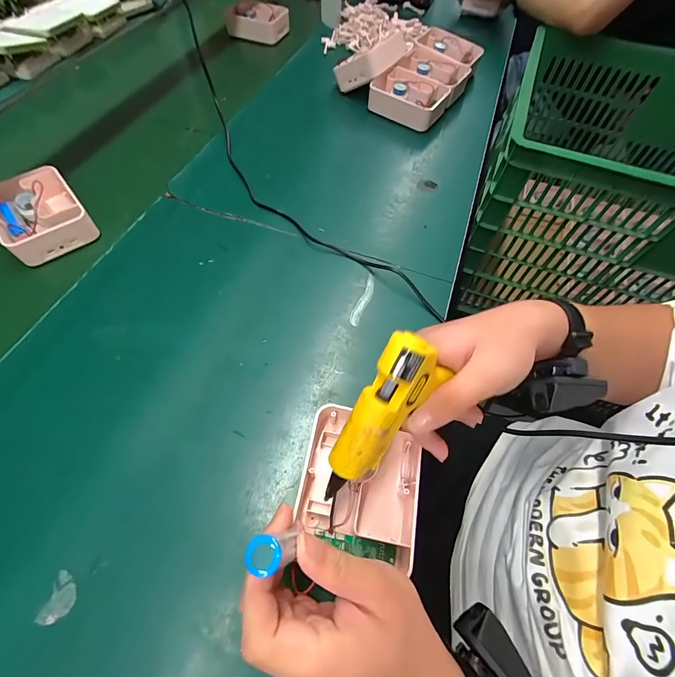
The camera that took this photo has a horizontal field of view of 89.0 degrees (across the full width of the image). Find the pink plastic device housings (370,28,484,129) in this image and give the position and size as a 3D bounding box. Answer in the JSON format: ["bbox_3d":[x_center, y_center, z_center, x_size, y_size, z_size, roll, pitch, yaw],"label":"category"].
[{"bbox_3d":[0.179,-0.512,0.671,0.136,0.046,0.279,27,62,12],"label":"pink plastic device housings"}]

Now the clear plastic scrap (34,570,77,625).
[{"bbox_3d":[-0.219,0.205,0.271,0.021,0.005,0.033,16,55,-3],"label":"clear plastic scrap"}]

